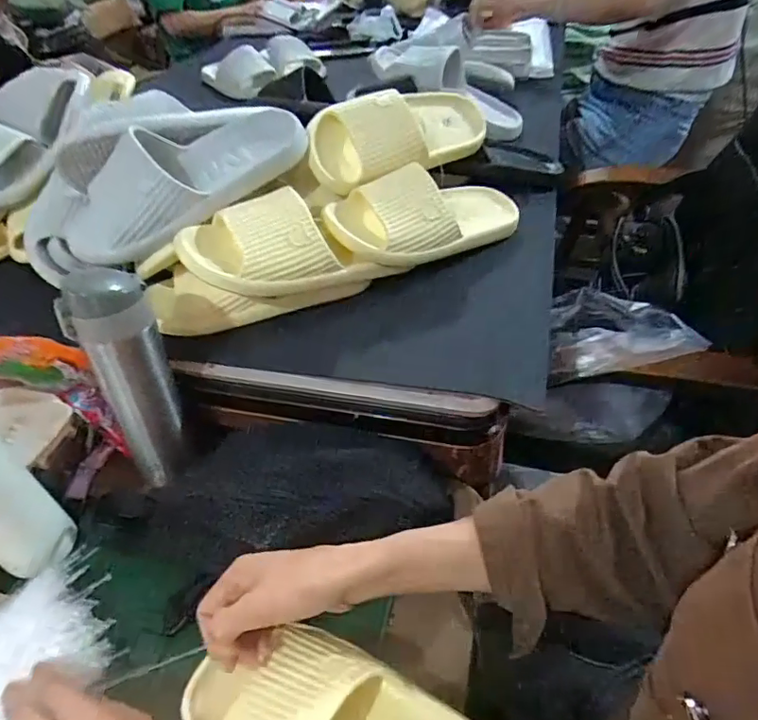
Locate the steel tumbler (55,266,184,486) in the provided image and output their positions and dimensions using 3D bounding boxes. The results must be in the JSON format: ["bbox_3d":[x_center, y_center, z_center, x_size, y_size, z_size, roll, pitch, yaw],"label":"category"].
[{"bbox_3d":[-0.227,0.017,0.506,0.072,0.202,0.078,-24,46,-19],"label":"steel tumbler"}]

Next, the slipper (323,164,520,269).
[{"bbox_3d":[0.063,-0.169,0.607,0.256,0.084,0.085,-13,41,-28],"label":"slipper"}]

